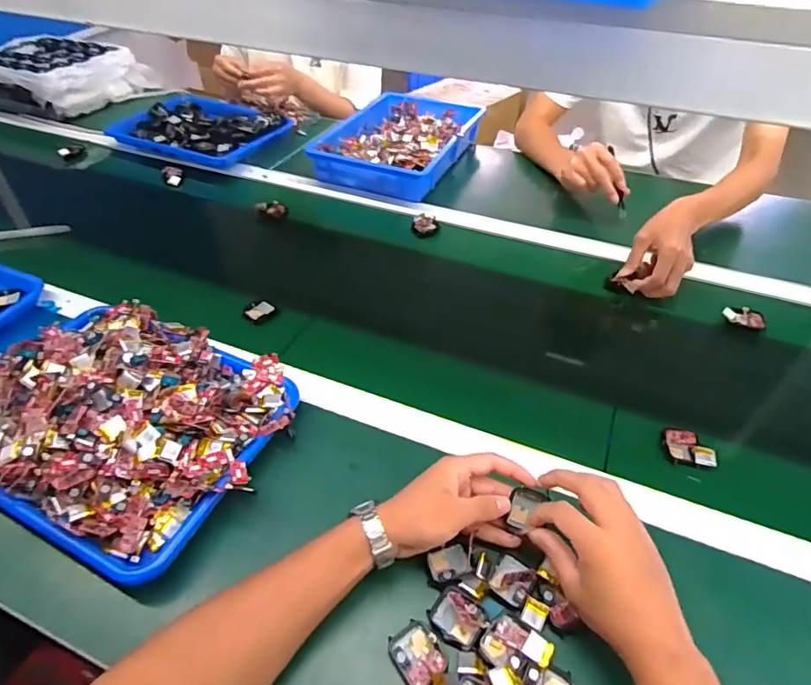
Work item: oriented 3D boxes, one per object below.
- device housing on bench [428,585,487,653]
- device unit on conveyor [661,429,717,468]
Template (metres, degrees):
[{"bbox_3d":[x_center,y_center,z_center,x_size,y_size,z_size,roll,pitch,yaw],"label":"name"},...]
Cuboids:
[{"bbox_3d":[0.045,0.233,0.434,0.046,0.014,0.040,21,49,20],"label":"device housing on bench"},{"bbox_3d":[0.309,0.114,0.557,0.051,0.014,0.040,21,49,20],"label":"device unit on conveyor"}]

